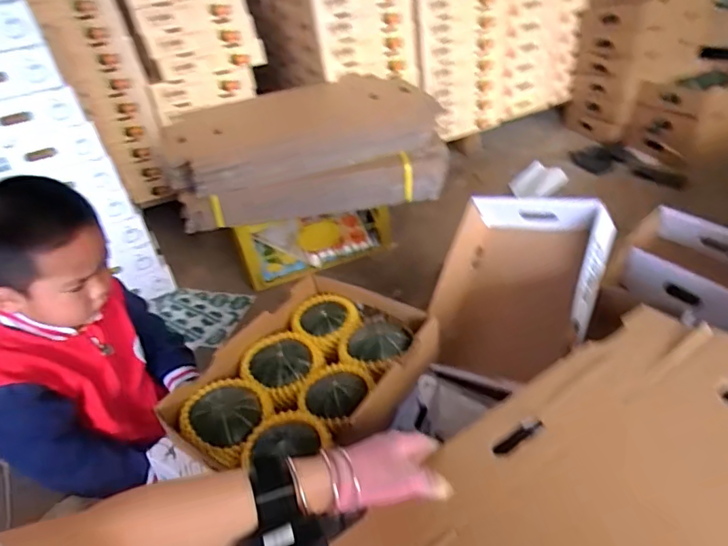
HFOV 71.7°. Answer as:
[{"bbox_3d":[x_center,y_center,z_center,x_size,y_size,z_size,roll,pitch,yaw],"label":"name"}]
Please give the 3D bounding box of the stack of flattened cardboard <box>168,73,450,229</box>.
[{"bbox_3d":[-0.152,-0.341,1.361,0.679,0.200,0.418,-11,38,-5],"label":"stack of flattened cardboard"}]

